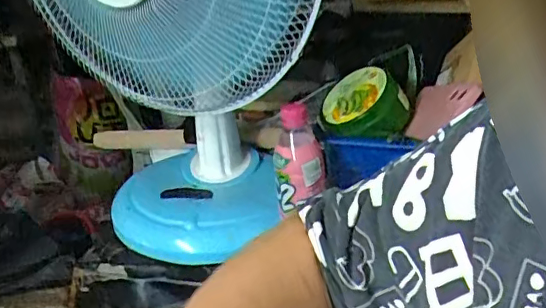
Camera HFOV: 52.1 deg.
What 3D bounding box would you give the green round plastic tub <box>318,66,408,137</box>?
[{"bbox_3d":[0.115,-0.065,0.703,0.106,0.067,0.092,2,25,11],"label":"green round plastic tub"}]

